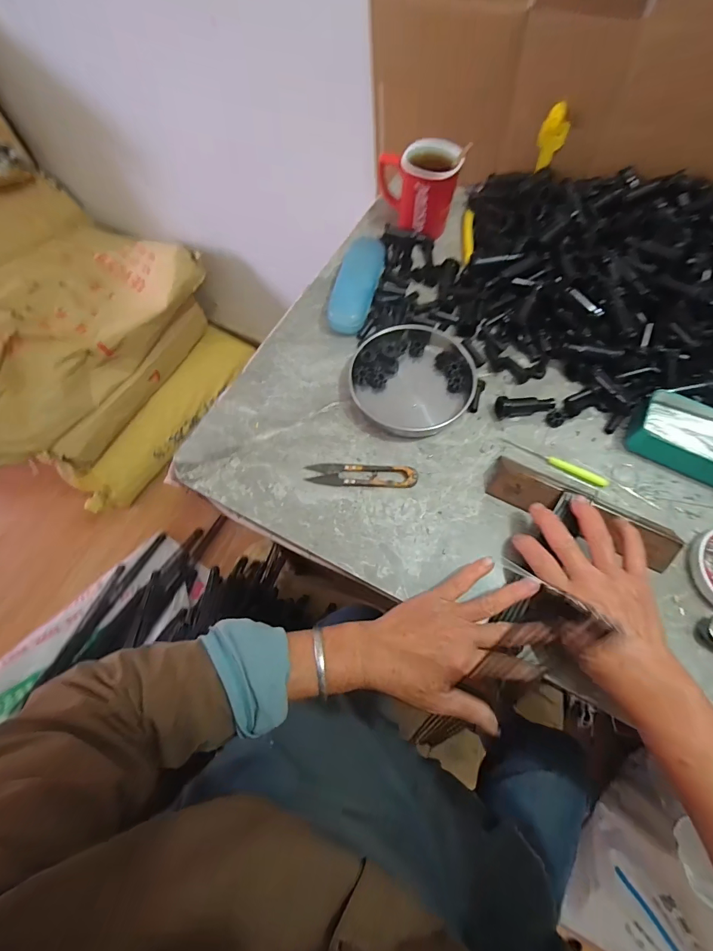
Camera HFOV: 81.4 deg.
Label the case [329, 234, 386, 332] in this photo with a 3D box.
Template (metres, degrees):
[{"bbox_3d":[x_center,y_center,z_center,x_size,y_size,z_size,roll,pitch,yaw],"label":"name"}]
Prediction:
[{"bbox_3d":[0.001,-0.244,0.530,0.049,0.026,0.146,13,67,6],"label":"case"}]

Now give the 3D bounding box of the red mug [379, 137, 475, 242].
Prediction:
[{"bbox_3d":[0.079,-0.388,0.556,0.105,0.086,0.069,25,68,11],"label":"red mug"}]

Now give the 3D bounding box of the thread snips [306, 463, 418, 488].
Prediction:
[{"bbox_3d":[0.005,-0.001,0.435,0.114,0.009,0.024,3,66,2],"label":"thread snips"}]

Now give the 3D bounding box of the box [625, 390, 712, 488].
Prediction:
[{"bbox_3d":[0.378,-0.031,0.438,0.160,0.029,0.071,26,69,11],"label":"box"}]

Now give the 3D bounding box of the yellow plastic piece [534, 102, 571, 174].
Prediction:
[{"bbox_3d":[0.252,-0.435,0.536,0.032,0.068,0.012,30,69,13],"label":"yellow plastic piece"}]

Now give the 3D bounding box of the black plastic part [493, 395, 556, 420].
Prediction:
[{"bbox_3d":[0.191,-0.079,0.465,0.066,0.020,0.020,-8,66,-4],"label":"black plastic part"}]

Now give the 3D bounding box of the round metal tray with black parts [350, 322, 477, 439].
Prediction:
[{"bbox_3d":[0.062,-0.118,0.475,0.132,0.028,0.145,-1,66,0],"label":"round metal tray with black parts"}]

